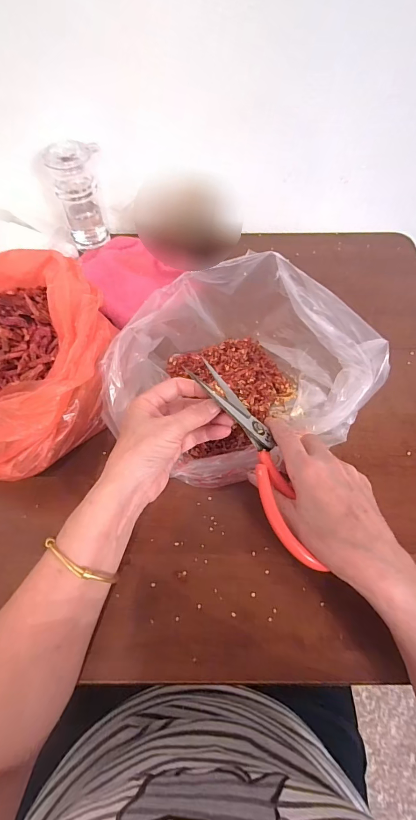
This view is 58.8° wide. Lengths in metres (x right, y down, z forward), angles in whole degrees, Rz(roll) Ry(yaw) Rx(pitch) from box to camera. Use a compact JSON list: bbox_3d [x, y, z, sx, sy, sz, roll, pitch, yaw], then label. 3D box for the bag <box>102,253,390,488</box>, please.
[{"bbox_3d":[0.022,-0.038,0.385,0.239,0.129,0.182,-16,60,-9],"label":"bag"}]

